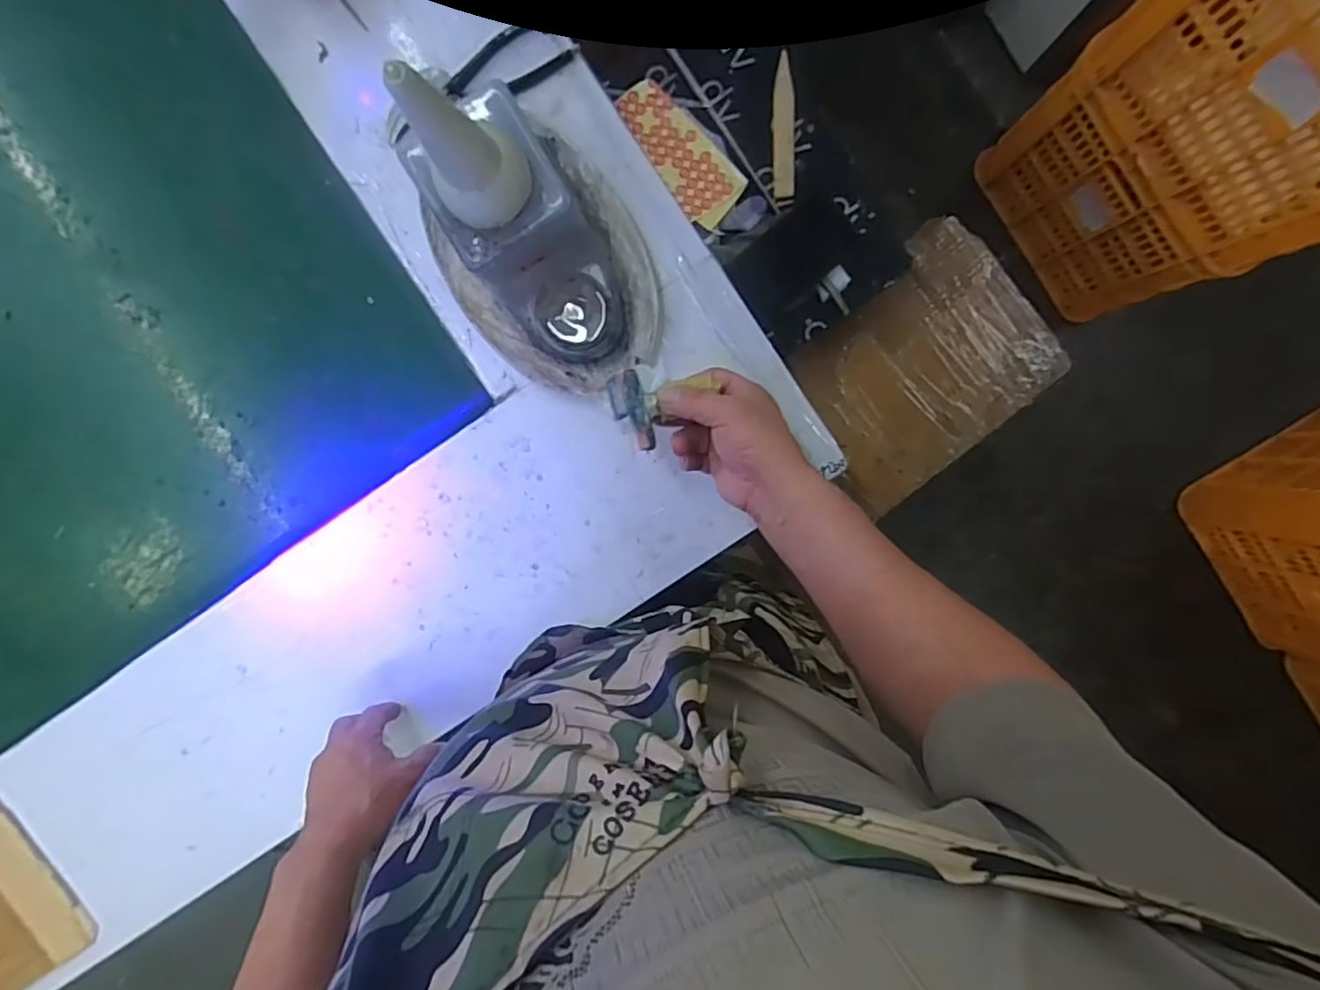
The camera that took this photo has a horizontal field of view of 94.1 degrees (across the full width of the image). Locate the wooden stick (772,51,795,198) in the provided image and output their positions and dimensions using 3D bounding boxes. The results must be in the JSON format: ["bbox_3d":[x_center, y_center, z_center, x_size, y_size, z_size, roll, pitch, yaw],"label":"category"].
[{"bbox_3d":[0.136,-0.402,0.673,0.024,0.009,0.144,-1,95,3],"label":"wooden stick"}]

